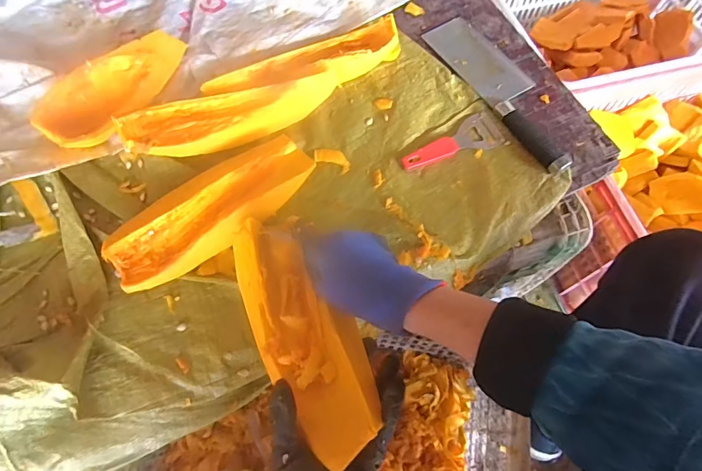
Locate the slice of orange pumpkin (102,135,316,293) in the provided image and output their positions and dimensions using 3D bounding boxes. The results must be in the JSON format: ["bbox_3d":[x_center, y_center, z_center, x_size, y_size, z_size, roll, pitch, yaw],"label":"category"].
[{"bbox_3d":[-0.166,-0.030,0.515,0.264,0.045,0.103,-34,73,-14],"label":"slice of orange pumpkin"}]

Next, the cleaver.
[{"bbox_3d":[0.236,-0.225,0.624,0.090,0.021,0.298,-29,69,-13],"label":"cleaver"}]

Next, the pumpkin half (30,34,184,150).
[{"bbox_3d":[-0.328,-0.208,0.592,0.109,0.037,0.226,41,71,16],"label":"pumpkin half"}]

